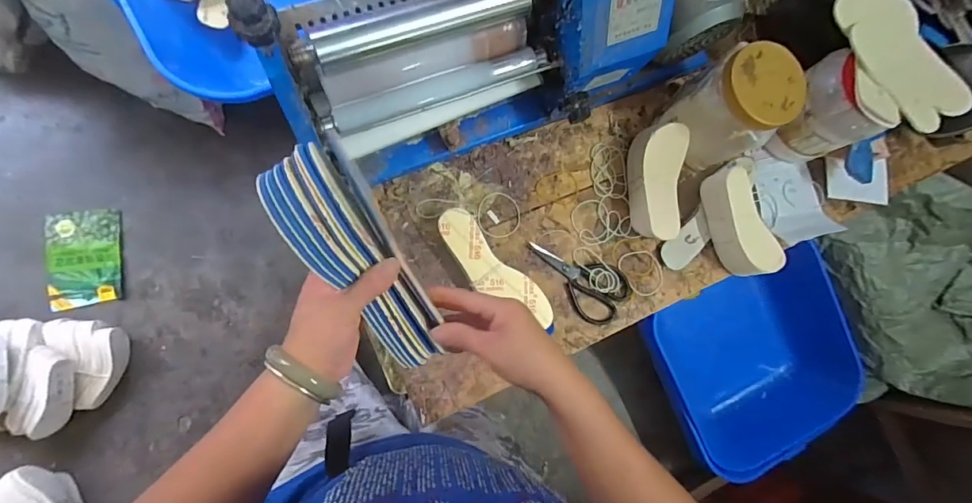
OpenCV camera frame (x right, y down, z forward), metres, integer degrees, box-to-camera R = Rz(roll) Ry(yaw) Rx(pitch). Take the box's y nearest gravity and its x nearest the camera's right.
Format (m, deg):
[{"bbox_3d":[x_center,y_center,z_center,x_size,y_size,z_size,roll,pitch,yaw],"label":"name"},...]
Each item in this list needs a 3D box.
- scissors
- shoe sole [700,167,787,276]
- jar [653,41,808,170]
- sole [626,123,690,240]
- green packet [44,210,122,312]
[{"bbox_3d":[0.141,0.042,0.696,0.174,0.013,0.090,32,82,-4],"label":"scissors"},{"bbox_3d":[0.411,-0.047,0.706,0.073,0.074,0.176,-23,88,-9],"label":"shoe sole"},{"bbox_3d":[0.363,-0.214,0.674,0.110,0.175,0.131,-39,91,-9],"label":"jar"},{"bbox_3d":[0.272,-0.104,0.692,0.066,0.085,0.166,-1,85,-8],"label":"sole"},{"bbox_3d":[-1.080,0.018,1.184,0.176,0.029,0.254,-5,82,-17],"label":"green packet"}]

